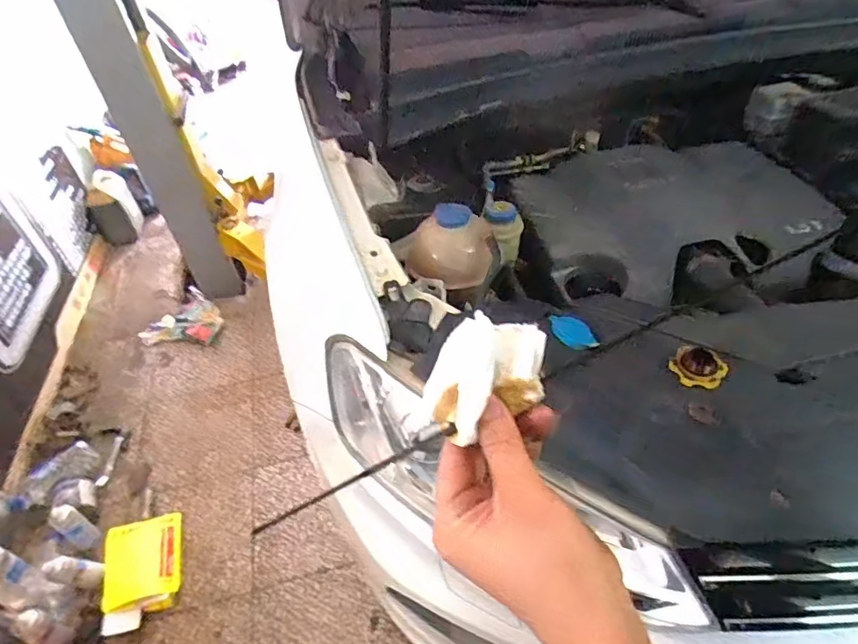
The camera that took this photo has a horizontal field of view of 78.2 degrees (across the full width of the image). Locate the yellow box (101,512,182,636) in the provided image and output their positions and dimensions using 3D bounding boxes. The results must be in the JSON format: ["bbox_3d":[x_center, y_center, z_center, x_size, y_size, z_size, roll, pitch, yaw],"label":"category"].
[{"bbox_3d":[-0.809,0.688,1.481,0.203,0.036,0.309,-16,45,-10],"label":"yellow box"}]

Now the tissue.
[{"bbox_3d":[0.032,0.033,0.293,0.056,0.059,0.050,23,47,23],"label":"tissue"}]

